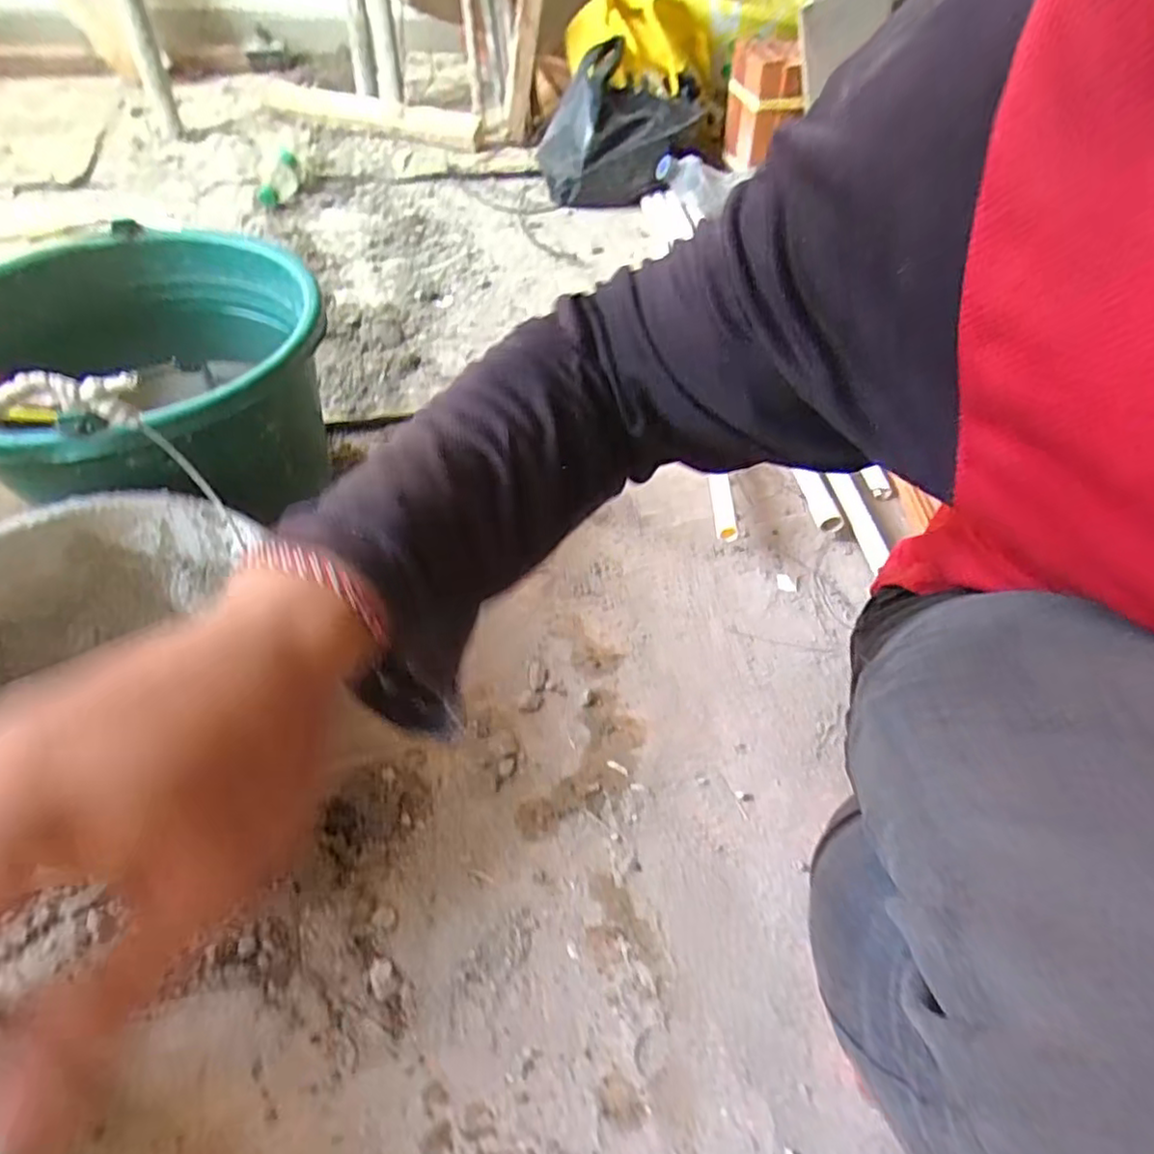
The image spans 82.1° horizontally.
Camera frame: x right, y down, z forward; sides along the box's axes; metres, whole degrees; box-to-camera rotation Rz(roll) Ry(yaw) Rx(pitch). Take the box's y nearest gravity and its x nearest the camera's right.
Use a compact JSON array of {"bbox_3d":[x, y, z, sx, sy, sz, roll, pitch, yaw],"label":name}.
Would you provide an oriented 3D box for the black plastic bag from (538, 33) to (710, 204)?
[{"bbox_3d":[0.076,-0.806,1.189,0.232,0.192,0.319,16,51,9],"label":"black plastic bag"}]

